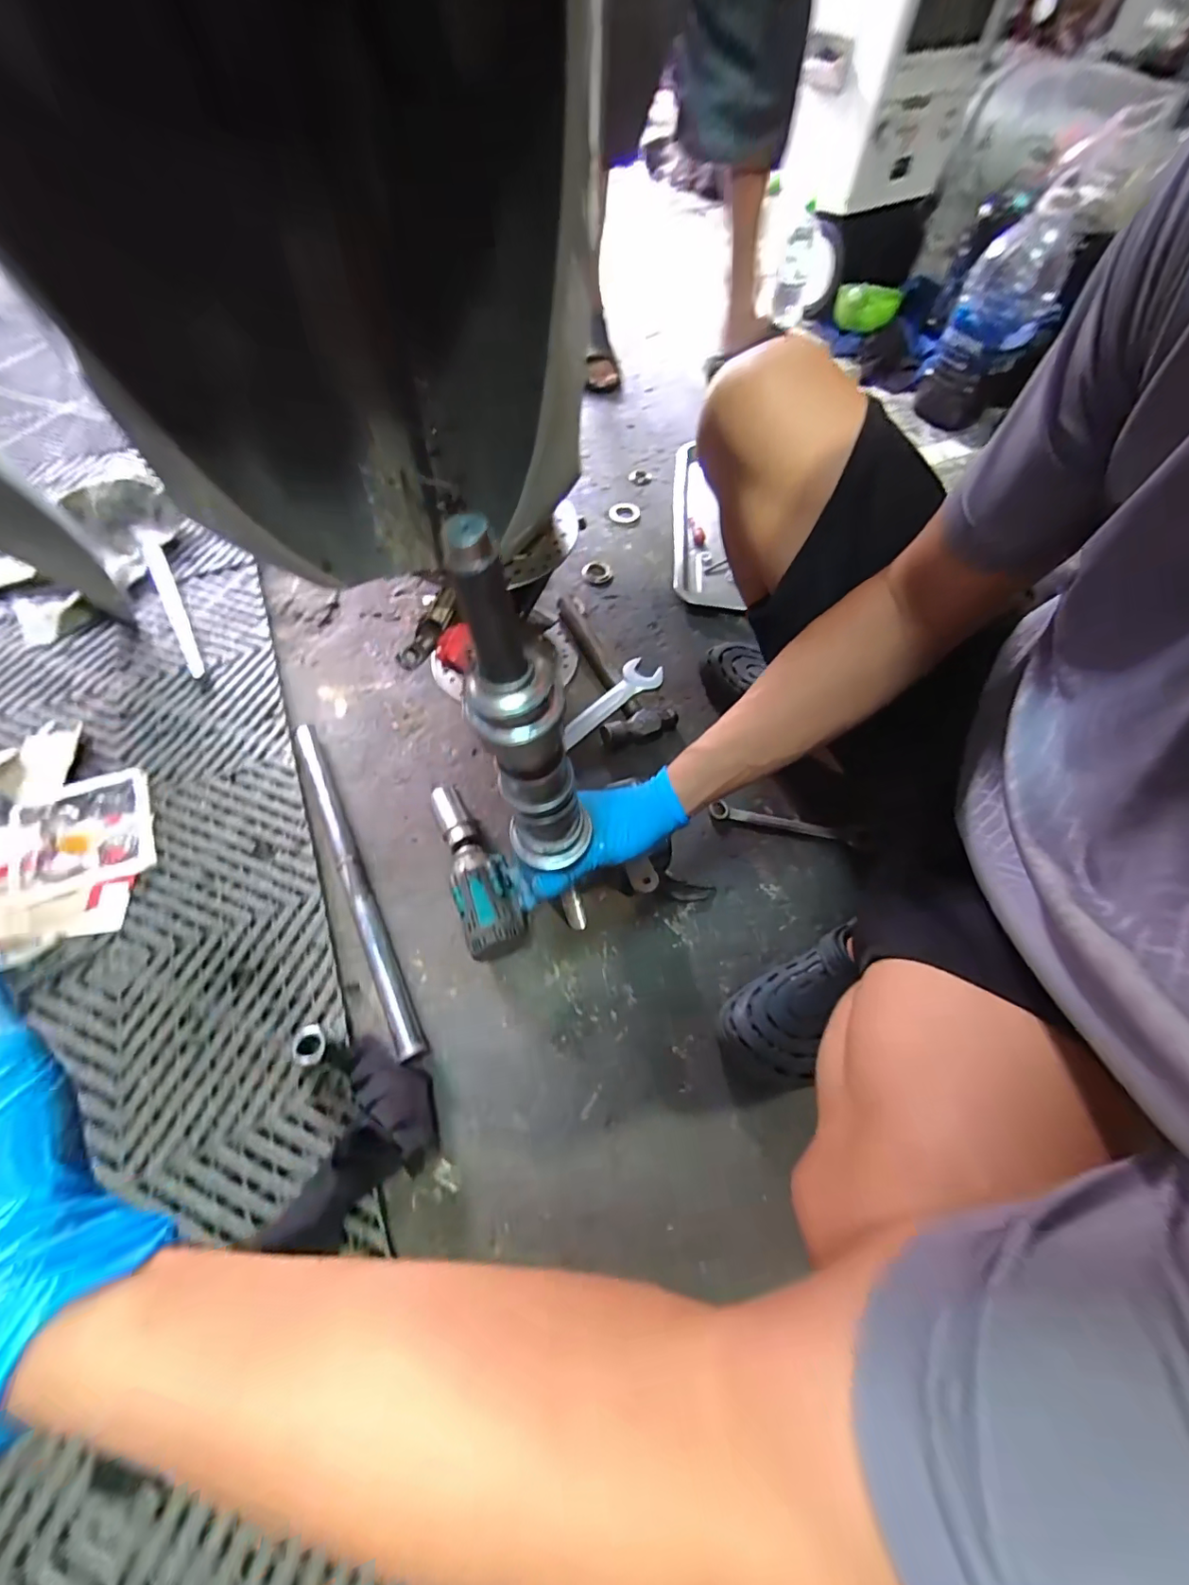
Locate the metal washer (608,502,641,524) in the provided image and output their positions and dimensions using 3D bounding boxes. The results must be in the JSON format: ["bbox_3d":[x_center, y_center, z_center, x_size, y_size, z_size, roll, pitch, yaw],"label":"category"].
[{"bbox_3d":[0.056,-0.522,1.001,0.056,0.006,0.058,9,60,3],"label":"metal washer"}]

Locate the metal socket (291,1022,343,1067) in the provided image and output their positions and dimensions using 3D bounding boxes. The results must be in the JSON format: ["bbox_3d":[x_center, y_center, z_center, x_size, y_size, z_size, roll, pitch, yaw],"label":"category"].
[{"bbox_3d":[-0.266,0.243,0.518,0.035,0.038,0.038,1,60,-1],"label":"metal socket"}]

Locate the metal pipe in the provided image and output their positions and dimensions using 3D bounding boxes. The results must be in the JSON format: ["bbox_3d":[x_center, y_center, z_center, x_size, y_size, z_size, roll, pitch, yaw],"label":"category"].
[{"bbox_3d":[-0.280,0.089,0.619,0.026,0.028,0.433,-24,64,-15],"label":"metal pipe"}]

